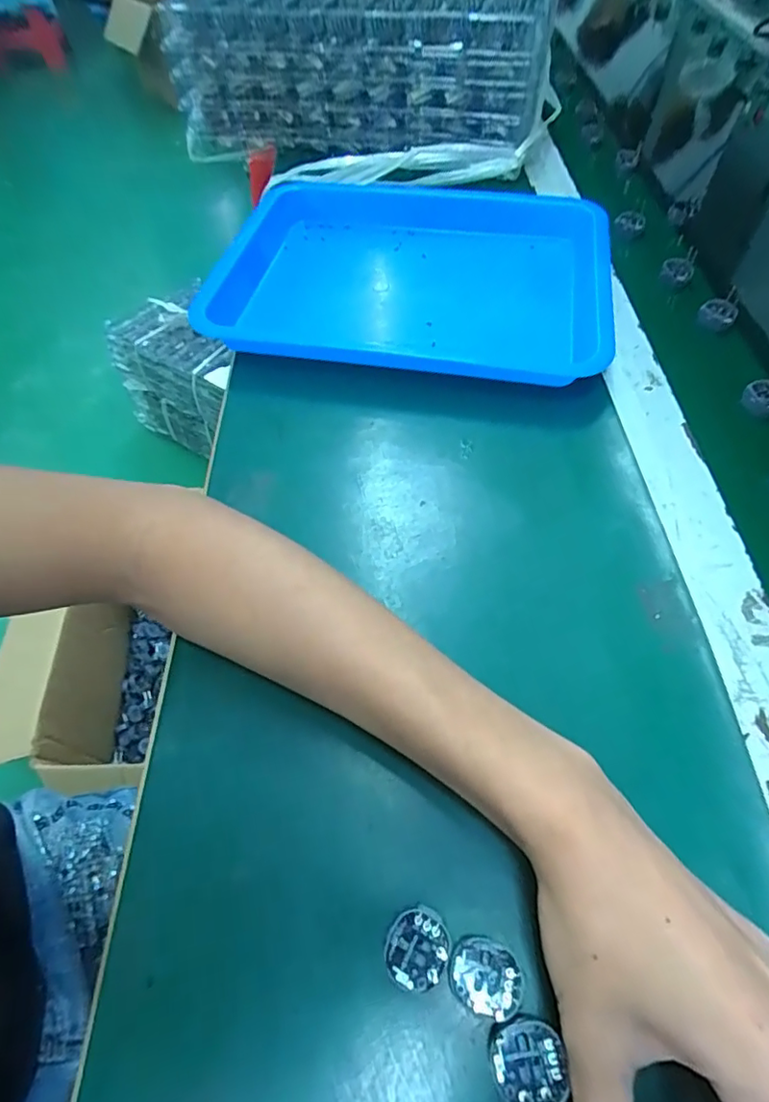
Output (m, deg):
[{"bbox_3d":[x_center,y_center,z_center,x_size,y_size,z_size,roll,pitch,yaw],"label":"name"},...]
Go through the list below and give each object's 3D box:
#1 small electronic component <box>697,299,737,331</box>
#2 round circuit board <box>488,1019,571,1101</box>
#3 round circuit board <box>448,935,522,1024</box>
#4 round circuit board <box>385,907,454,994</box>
[{"bbox_3d":[0.292,-0.207,0.473,0.031,0.006,0.027,-20,87,5],"label":"small electronic component"},{"bbox_3d":[0.053,0.191,0.201,0.026,0.008,0.026,0,55,1],"label":"round circuit board"},{"bbox_3d":[0.040,0.169,0.215,0.027,0.004,0.026,0,55,1],"label":"round circuit board"},{"bbox_3d":[0.014,0.164,0.222,0.025,0.009,0.027,0,55,1],"label":"round circuit board"}]

